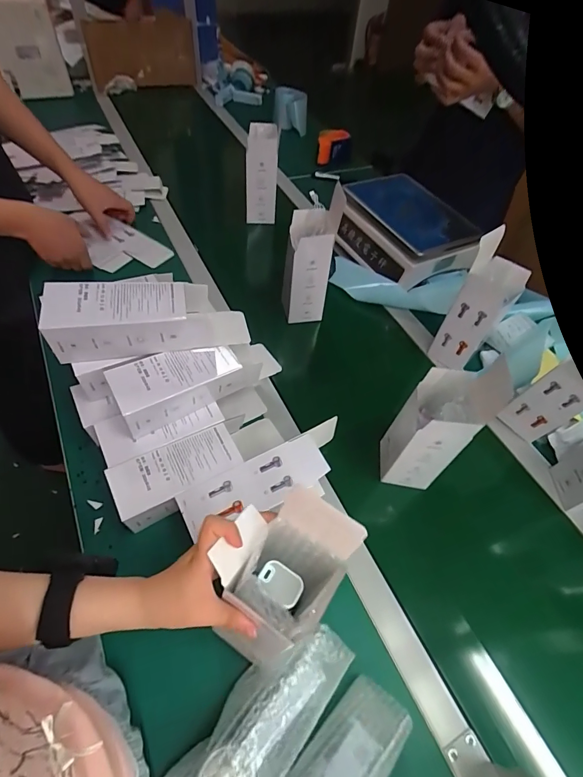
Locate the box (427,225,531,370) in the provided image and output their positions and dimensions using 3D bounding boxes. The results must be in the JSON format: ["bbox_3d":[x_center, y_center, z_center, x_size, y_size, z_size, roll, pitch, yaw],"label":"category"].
[{"bbox_3d":[0.318,-0.140,0.661,0.084,0.223,0.080,39,60,21],"label":"box"}]

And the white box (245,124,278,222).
[{"bbox_3d":[-0.070,-0.502,0.900,0.068,0.172,0.097,1,55,-5],"label":"white box"}]

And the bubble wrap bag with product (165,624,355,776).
[{"bbox_3d":[-0.032,0.339,0.381,0.090,0.061,0.202,38,60,20],"label":"bubble wrap bag with product"}]

